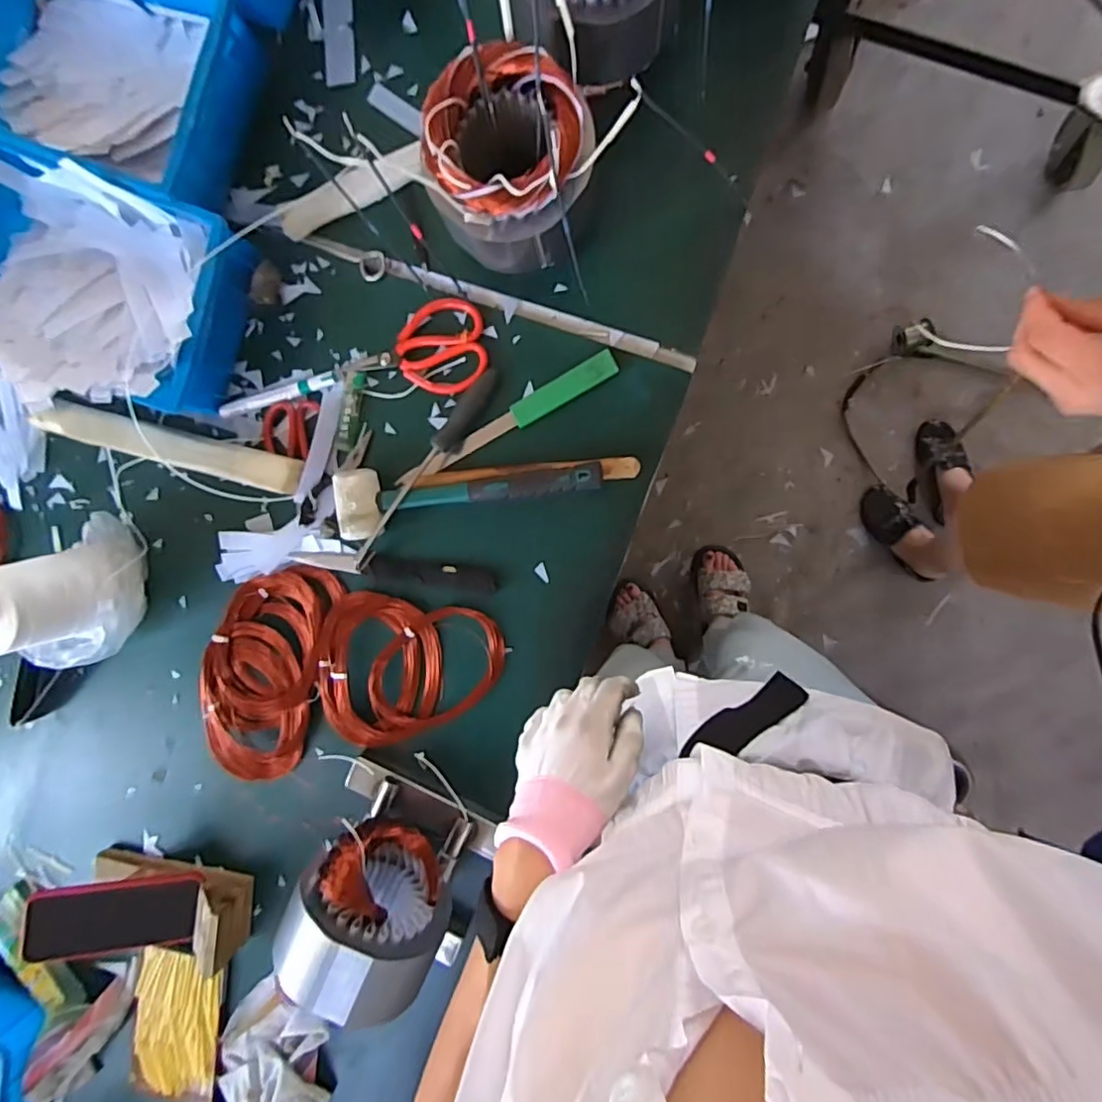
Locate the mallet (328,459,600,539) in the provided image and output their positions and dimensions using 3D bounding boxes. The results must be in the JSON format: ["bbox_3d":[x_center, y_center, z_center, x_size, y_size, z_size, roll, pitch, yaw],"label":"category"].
[{"bbox_3d":[-0.087,-0.061,0.628,0.281,0.039,0.070,-5,94,6],"label":"mallet"}]

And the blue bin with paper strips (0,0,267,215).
[{"bbox_3d":[-0.450,-0.484,0.612,0.279,0.088,0.205,23,97,4],"label":"blue bin with paper strips"}]

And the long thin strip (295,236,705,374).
[{"bbox_3d":[-0.057,-0.267,0.630,0.434,0.008,0.017,19,96,4],"label":"long thin strip"}]

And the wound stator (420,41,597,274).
[{"bbox_3d":[-0.029,-0.350,0.546,0.136,0.141,0.144,4,95,6],"label":"wound stator"}]

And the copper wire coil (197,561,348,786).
[{"bbox_3d":[-0.329,0.141,0.677,0.123,0.032,0.261,18,96,4],"label":"copper wire coil"}]

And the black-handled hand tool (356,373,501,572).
[{"bbox_3d":[-0.135,-0.089,0.637,0.026,0.034,0.252,37,97,2],"label":"black-handled hand tool"}]

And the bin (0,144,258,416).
[{"bbox_3d":[-0.484,-0.273,0.629,0.292,0.099,0.221,21,97,4],"label":"bin"}]

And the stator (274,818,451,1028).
[{"bbox_3d":[-0.173,0.346,0.568,0.143,0.135,0.121,25,98,7],"label":"stator"}]

